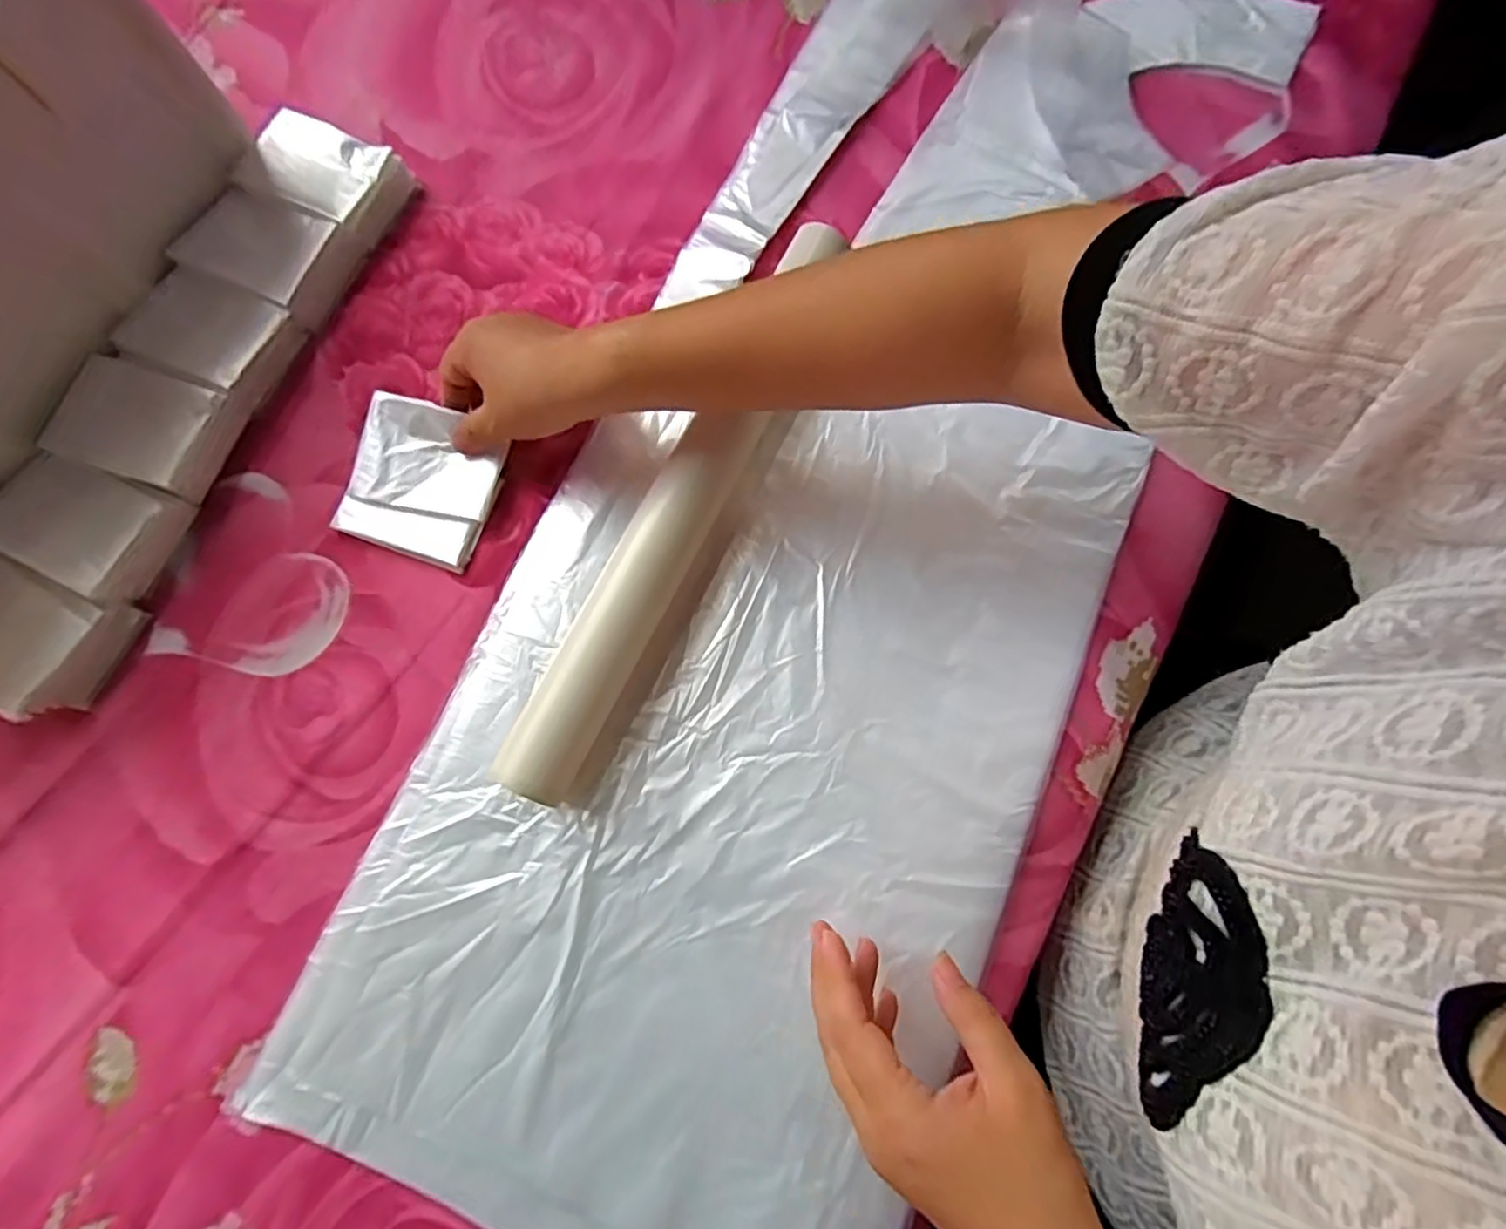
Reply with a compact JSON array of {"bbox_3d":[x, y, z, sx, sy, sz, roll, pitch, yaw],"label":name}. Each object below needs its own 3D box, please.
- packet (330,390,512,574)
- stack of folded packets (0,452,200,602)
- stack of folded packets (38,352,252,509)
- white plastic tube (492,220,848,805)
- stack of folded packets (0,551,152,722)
[{"bbox_3d":[-0.195,-0.079,0.401,0.085,0.017,0.085,19,79,5],"label":"packet"},{"bbox_3d":[-0.391,-0.054,0.402,0.088,0.030,0.067,22,79,5],"label":"stack of folded packets"},{"bbox_3d":[-0.358,-0.111,0.408,0.084,0.030,0.065,17,78,4],"label":"stack of folded packets"},{"bbox_3d":[-0.039,-0.065,0.381,0.053,0.048,0.347,25,79,7],"label":"white plastic tube"},{"bbox_3d":[-0.412,0.012,0.387,0.092,0.025,0.073,23,79,5],"label":"stack of folded packets"}]

